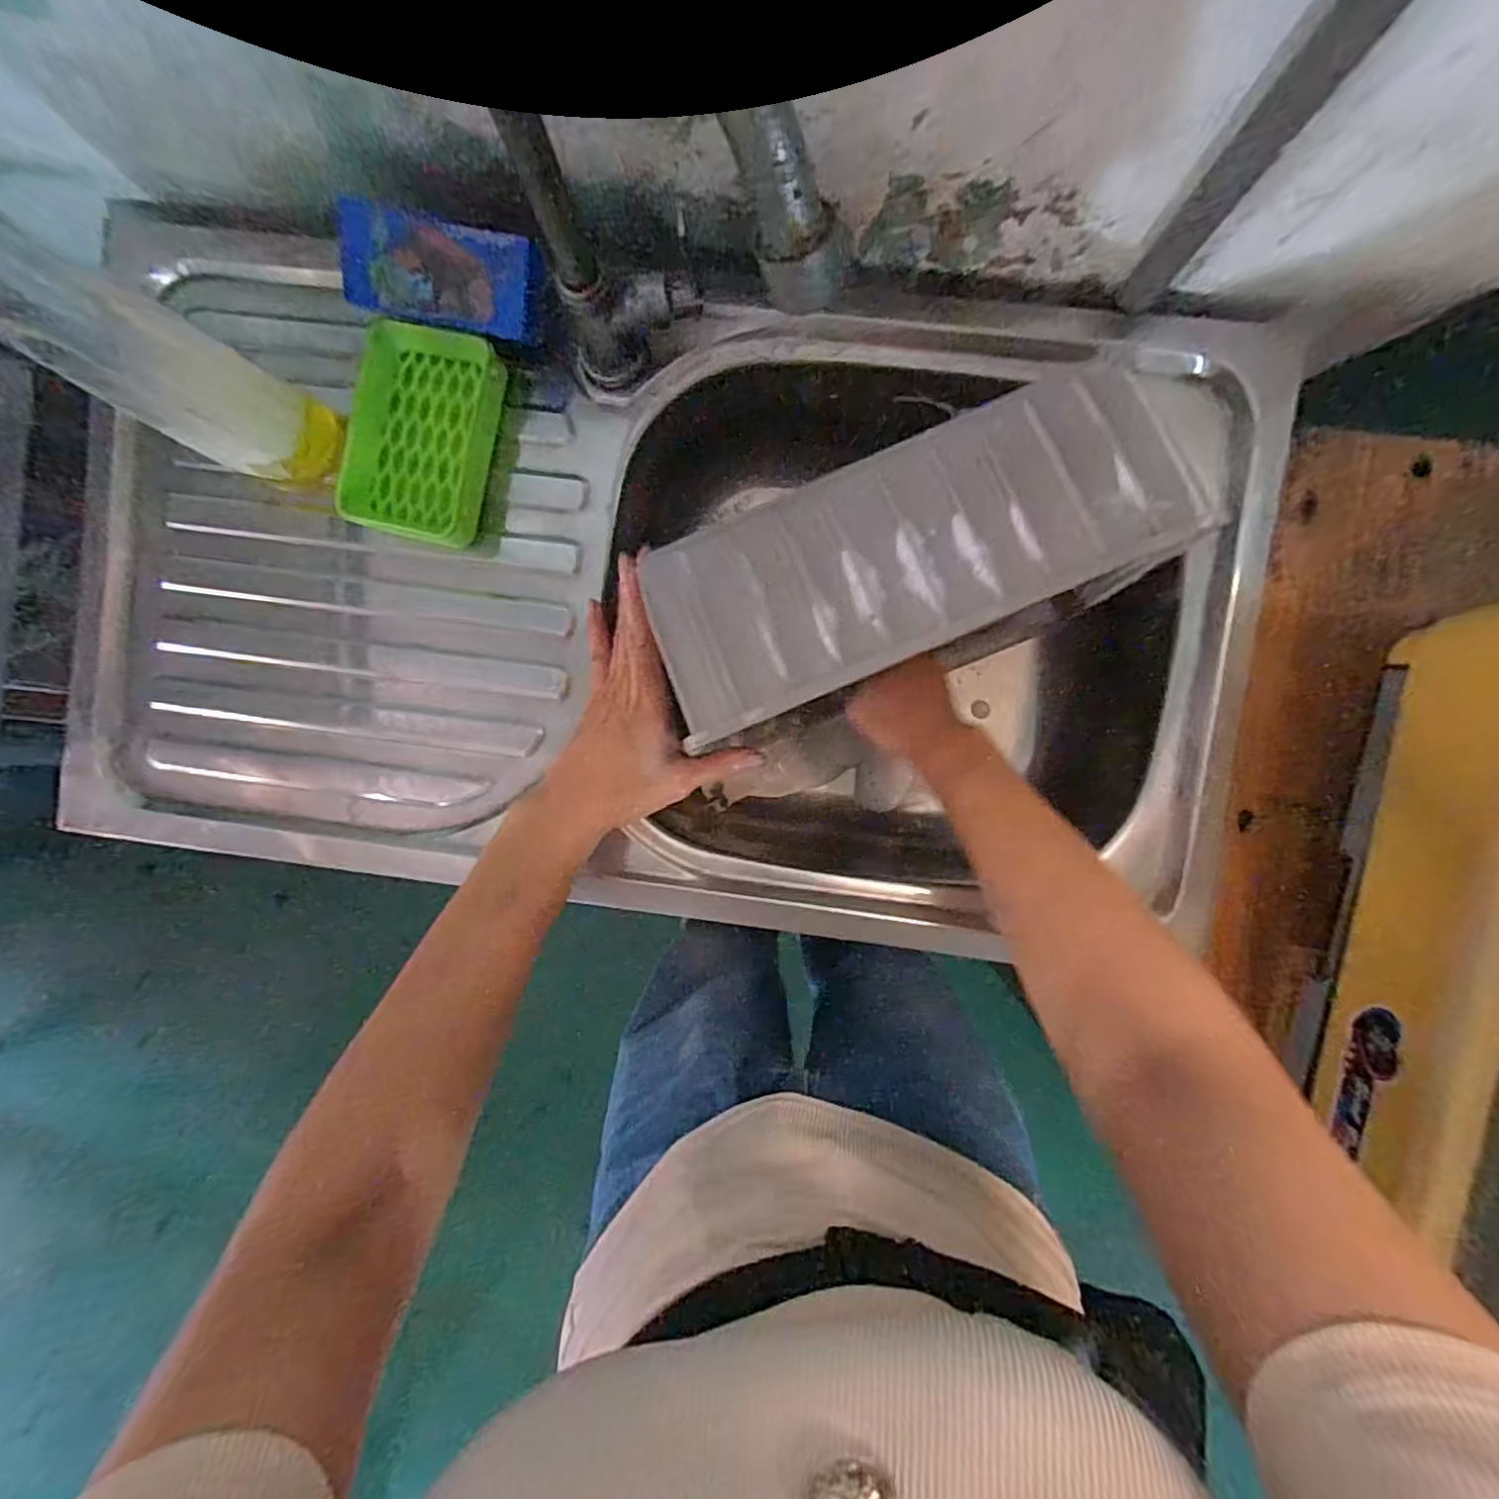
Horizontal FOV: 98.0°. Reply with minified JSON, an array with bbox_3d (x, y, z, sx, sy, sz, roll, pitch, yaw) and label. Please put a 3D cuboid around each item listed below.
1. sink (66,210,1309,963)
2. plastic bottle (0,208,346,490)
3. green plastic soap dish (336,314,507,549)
[{"bbox_3d":[-0.065,-0.098,0.482,0.776,0.150,0.402,-1,92,3],"label":"sink"},{"bbox_3d":[-0.297,-0.189,0.287,0.058,0.270,0.056,30,93,2],"label":"plastic bottle"},{"bbox_3d":[-0.203,-0.194,0.407,0.082,0.030,0.120,13,93,3],"label":"green plastic soap dish"}]

